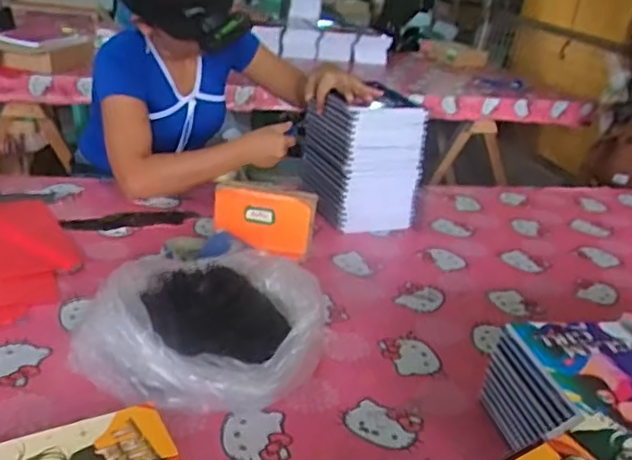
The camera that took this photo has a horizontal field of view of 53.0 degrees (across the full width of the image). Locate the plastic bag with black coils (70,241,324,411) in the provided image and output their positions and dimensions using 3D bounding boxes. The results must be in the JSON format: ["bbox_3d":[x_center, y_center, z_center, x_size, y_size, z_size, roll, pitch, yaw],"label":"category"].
[{"bbox_3d":[-0.121,0.107,0.757,0.254,0.124,0.243,16,26,18],"label":"plastic bag with black coils"}]

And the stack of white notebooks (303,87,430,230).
[{"bbox_3d":[0.084,-0.134,1.202,0.159,0.228,0.196,-6,28,-27],"label":"stack of white notebooks"}]

